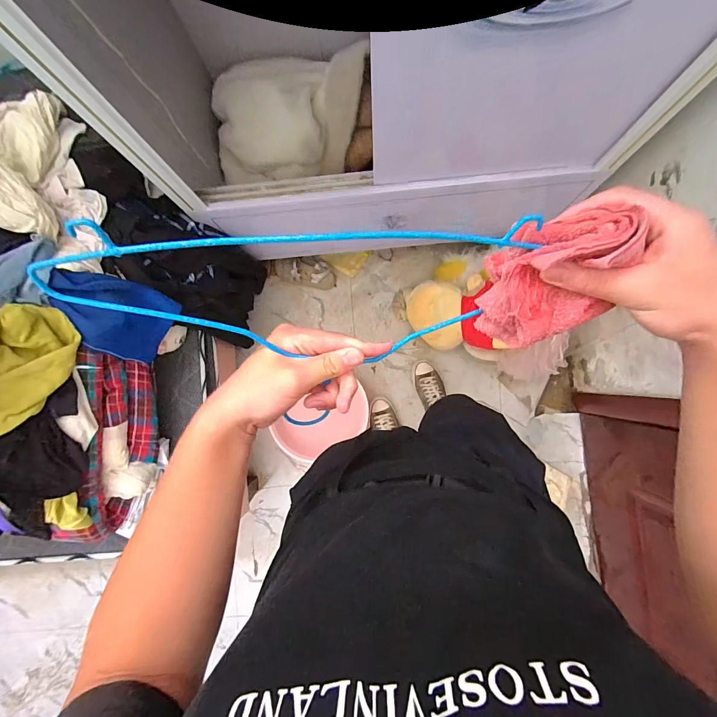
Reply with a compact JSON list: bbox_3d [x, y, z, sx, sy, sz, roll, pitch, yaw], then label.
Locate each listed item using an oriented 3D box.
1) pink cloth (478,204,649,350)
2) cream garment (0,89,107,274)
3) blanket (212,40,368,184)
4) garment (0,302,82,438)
[{"bbox_3d":[0.153,-0.062,0.289,0.096,0.087,0.090,-4,87,3],"label":"pink cloth"},{"bbox_3d":[-0.735,-0.409,0.808,0.233,0.141,0.482,-39,86,1],"label":"cream garment"},{"bbox_3d":[-0.215,-0.734,1.104,0.460,0.206,0.351,1,87,3],"label":"blanket"},{"bbox_3d":[-0.705,0.048,0.743,0.121,0.110,0.324,21,89,4],"label":"garment"}]

